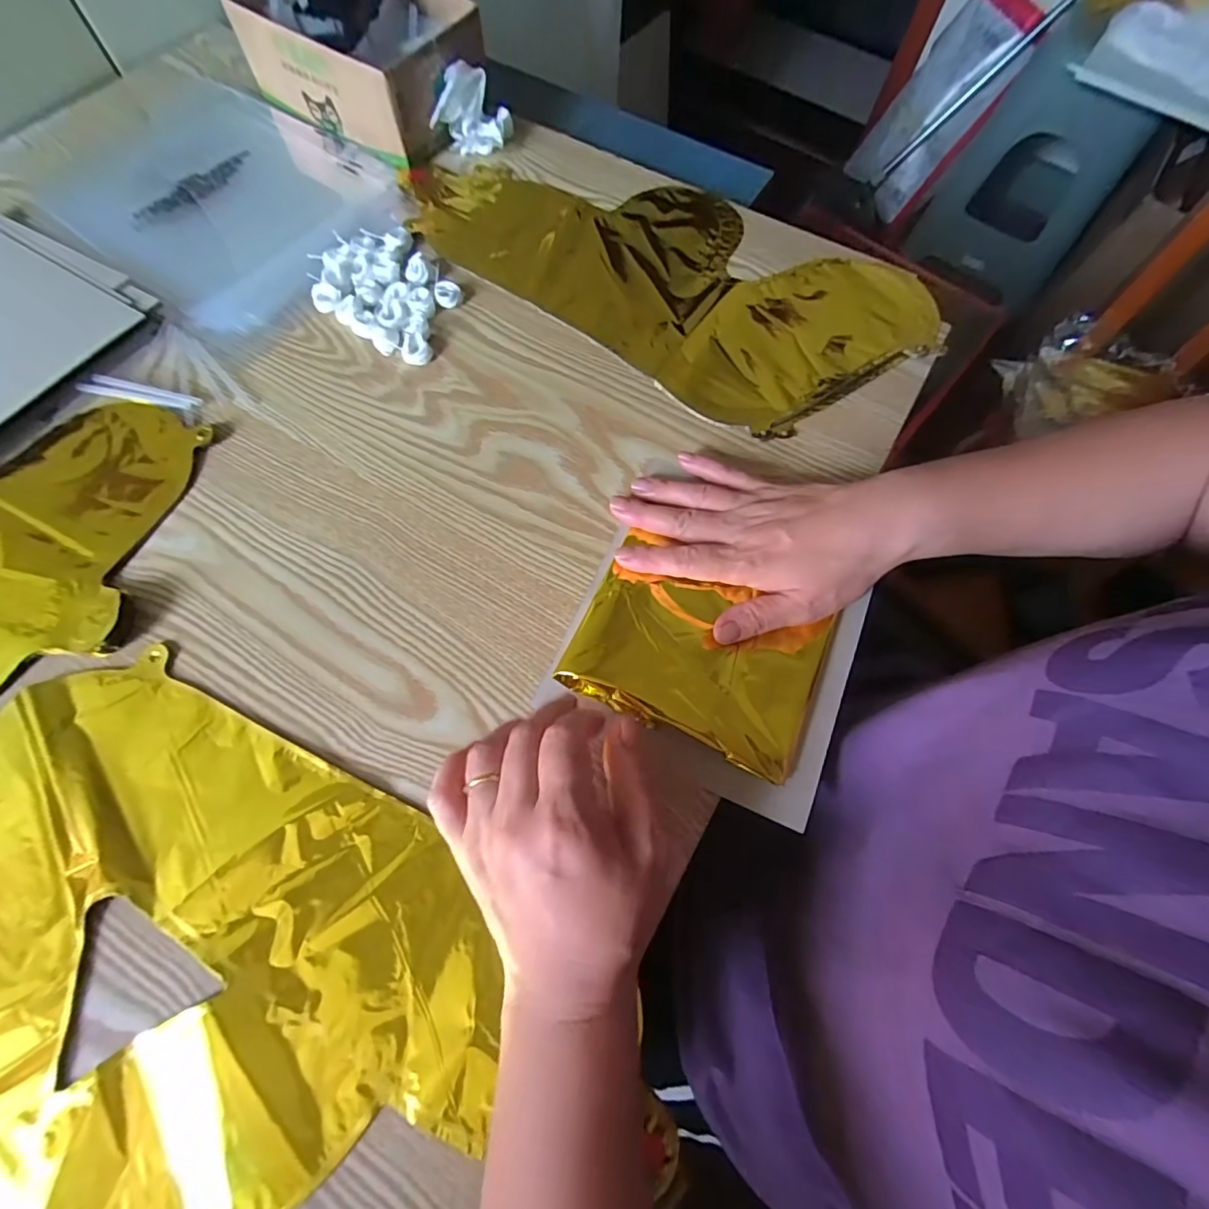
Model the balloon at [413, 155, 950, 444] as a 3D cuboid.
[{"bbox_3d":[0.044,-0.283,0.437,0.410,0.012,0.203,36,72,12],"label":"balloon"}]

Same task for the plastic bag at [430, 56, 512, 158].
[{"bbox_3d":[-0.117,-0.436,0.471,0.067,0.053,0.048,-4,68,-3],"label":"plastic bag"}]

